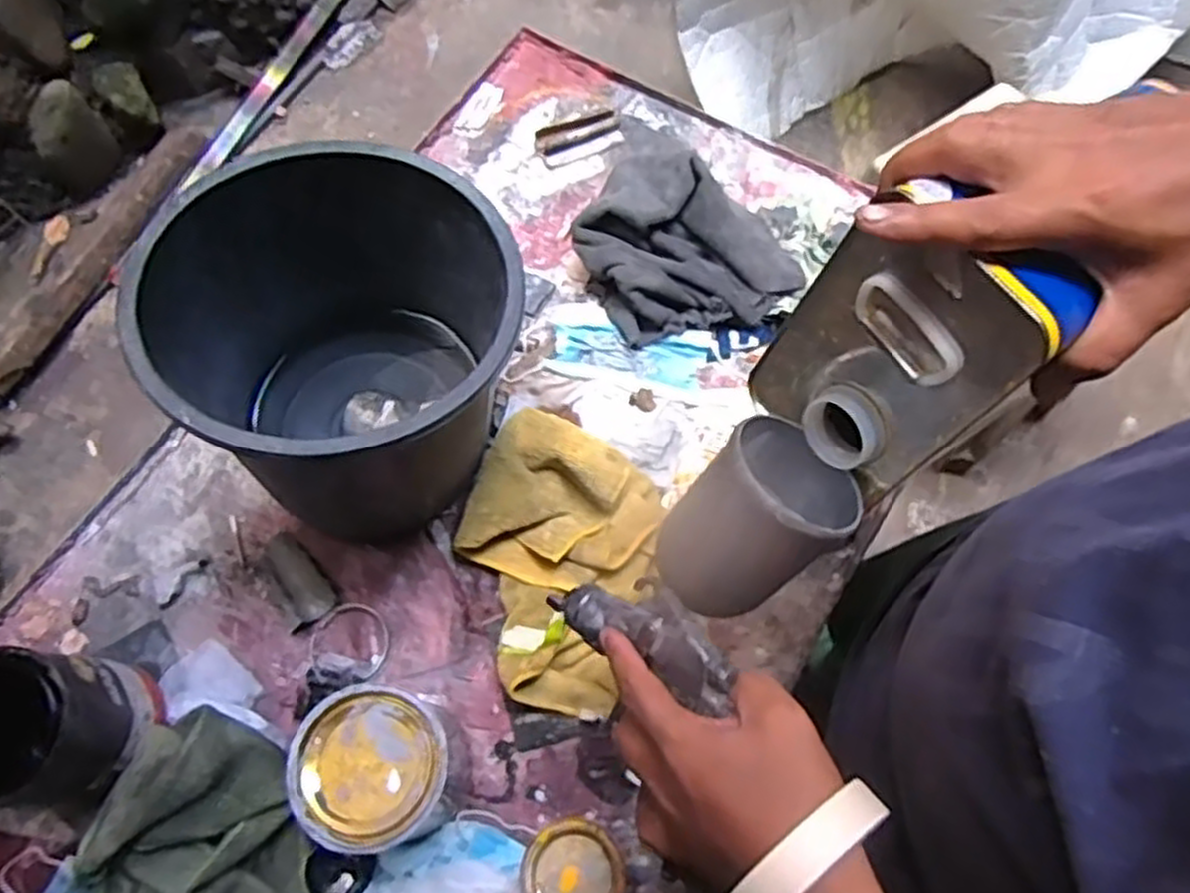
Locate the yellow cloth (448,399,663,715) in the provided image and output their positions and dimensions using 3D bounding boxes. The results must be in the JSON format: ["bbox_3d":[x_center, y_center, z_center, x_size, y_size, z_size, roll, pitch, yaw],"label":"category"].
[{"bbox_3d":[-0.036,0.095,0.686,0.165,0.059,0.230,13,71,5],"label":"yellow cloth"}]

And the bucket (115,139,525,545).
[{"bbox_3d":[-0.184,-0.078,0.657,0.251,0.251,0.252,0,71,1],"label":"bucket"}]

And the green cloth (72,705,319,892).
[{"bbox_3d":[-0.301,0.305,0.600,0.155,0.076,0.189,-21,72,-6],"label":"green cloth"}]

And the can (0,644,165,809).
[{"bbox_3d":[-0.400,0.206,0.590,0.099,0.124,0.101,0,71,1],"label":"can"}]

